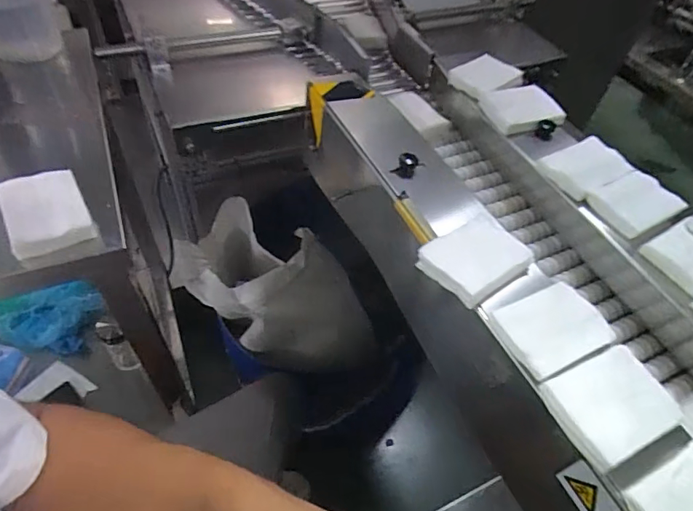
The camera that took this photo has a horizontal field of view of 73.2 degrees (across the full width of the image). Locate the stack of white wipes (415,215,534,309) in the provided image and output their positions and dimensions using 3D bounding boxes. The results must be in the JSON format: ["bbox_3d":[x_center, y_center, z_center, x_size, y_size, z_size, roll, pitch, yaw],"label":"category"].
[{"bbox_3d":[0.133,0.004,0.484,0.100,0.024,0.077,-28,59,-26],"label":"stack of white wipes"}]

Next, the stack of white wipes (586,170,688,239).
[{"bbox_3d":[0.352,-0.064,0.570,0.096,0.019,0.073,-21,57,-21],"label":"stack of white wipes"}]

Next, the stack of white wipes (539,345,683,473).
[{"bbox_3d":[0.226,0.124,0.395,0.101,0.012,0.075,-19,56,-20],"label":"stack of white wipes"}]

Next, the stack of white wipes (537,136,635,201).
[{"bbox_3d":[0.312,-0.116,0.605,0.092,0.029,0.072,-21,57,-22],"label":"stack of white wipes"}]

